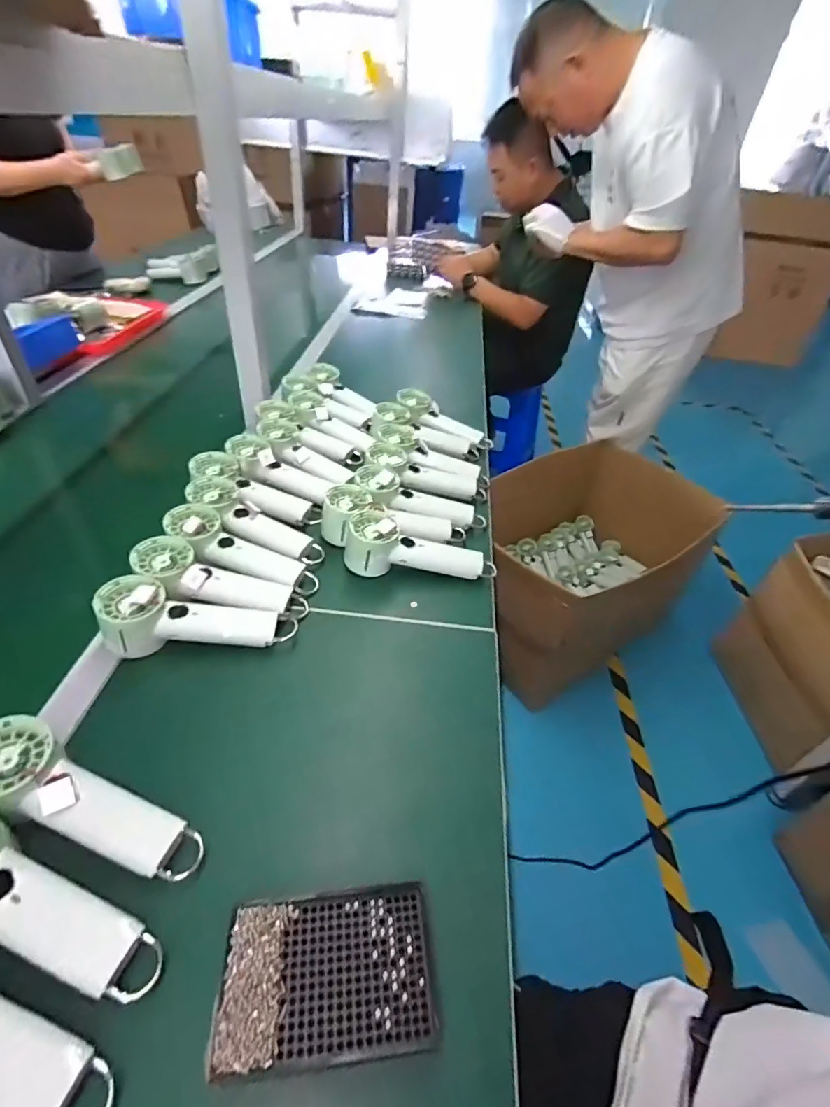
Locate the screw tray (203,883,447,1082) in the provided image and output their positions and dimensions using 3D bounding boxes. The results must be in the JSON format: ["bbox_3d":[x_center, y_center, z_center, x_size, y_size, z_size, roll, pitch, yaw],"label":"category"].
[{"bbox_3d":[-0.057,0.284,0.339,0.138,0.025,0.089,-1,41,-7],"label":"screw tray"}]

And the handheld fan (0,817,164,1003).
[{"bbox_3d":[-0.266,0.238,0.338,0.199,0.038,0.060,27,44,3],"label":"handheld fan"}]

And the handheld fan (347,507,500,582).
[{"bbox_3d":[0.007,-0.008,0.654,0.197,0.064,0.067,2,41,-4],"label":"handheld fan"}]

